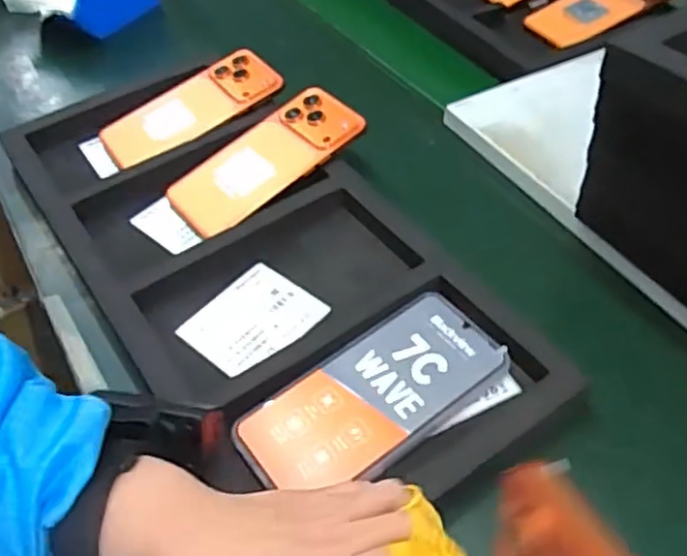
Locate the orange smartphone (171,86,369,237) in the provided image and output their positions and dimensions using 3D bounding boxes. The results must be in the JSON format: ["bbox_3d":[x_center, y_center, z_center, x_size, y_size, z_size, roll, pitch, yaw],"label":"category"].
[{"bbox_3d":[-0.064,-0.097,0.544,0.161,0.007,0.079,-41,60,-12],"label":"orange smartphone"}]

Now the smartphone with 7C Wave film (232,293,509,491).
[{"bbox_3d":[0.018,0.072,0.405,0.163,0.006,0.079,-28,53,-17],"label":"smartphone with 7C Wave film"}]

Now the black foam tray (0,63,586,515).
[{"bbox_3d":[-0.083,-0.022,0.502,0.225,0.042,0.483,-29,54,-23],"label":"black foam tray"}]

